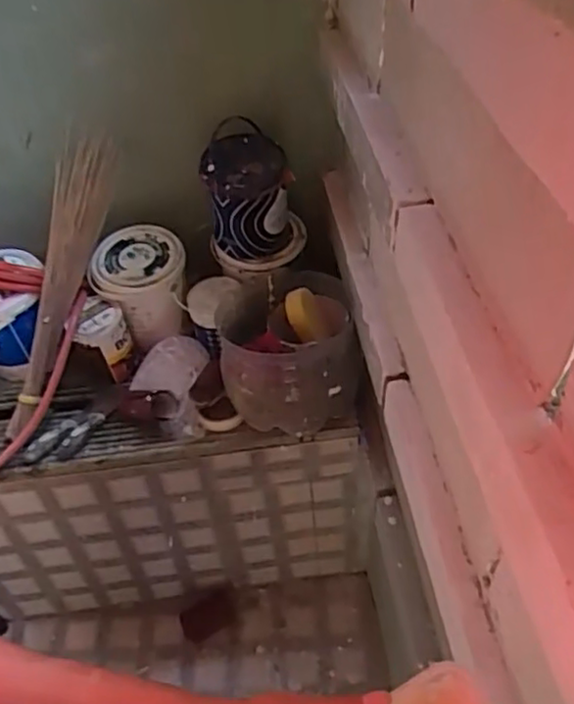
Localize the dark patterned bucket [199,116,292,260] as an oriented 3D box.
[{"bbox_3d":[-0.070,-0.274,1.244,0.147,0.228,0.145,-3,44,2],"label":"dark patterned bucket"}]

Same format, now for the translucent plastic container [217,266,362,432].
[{"bbox_3d":[-0.001,0.002,1.192,0.224,0.185,0.253,-7,44,-2],"label":"translucent plastic container"}]

